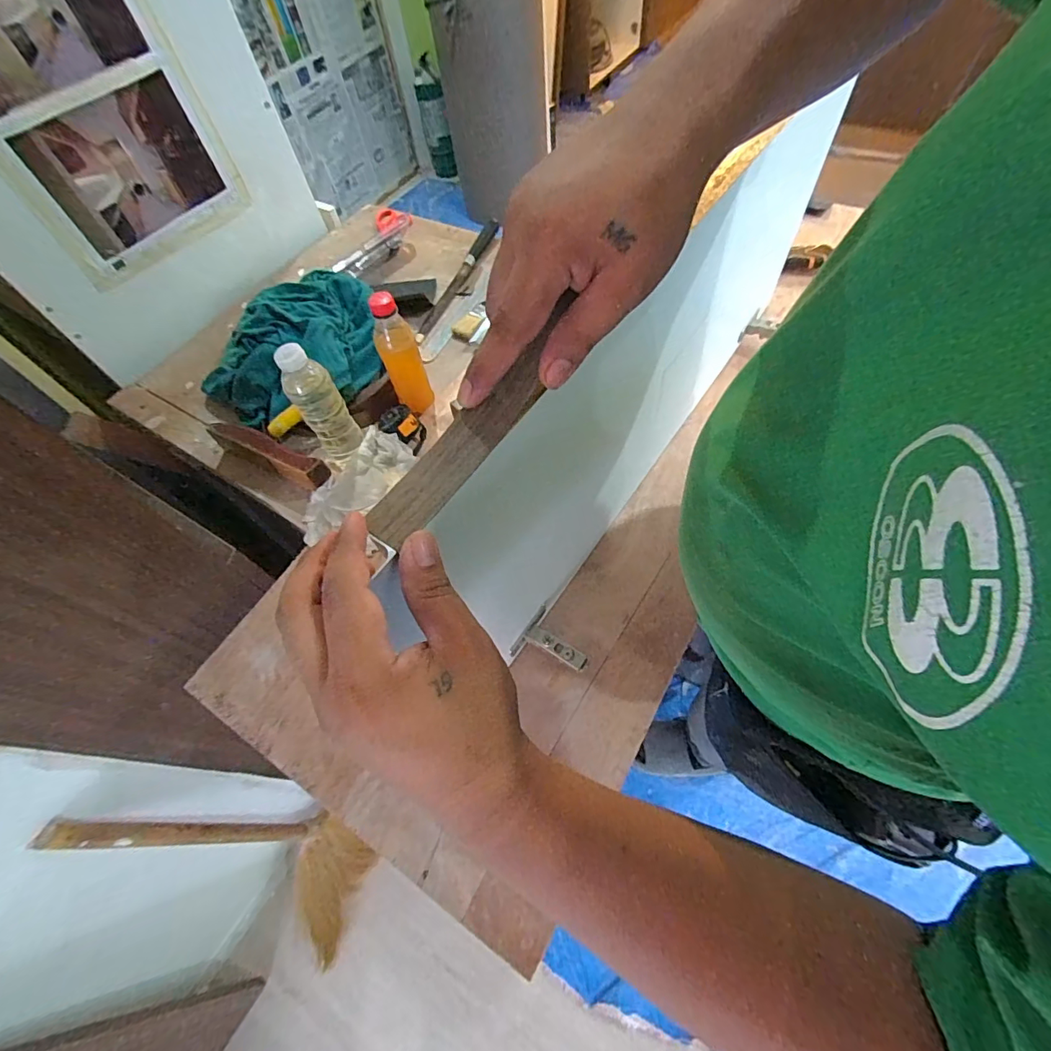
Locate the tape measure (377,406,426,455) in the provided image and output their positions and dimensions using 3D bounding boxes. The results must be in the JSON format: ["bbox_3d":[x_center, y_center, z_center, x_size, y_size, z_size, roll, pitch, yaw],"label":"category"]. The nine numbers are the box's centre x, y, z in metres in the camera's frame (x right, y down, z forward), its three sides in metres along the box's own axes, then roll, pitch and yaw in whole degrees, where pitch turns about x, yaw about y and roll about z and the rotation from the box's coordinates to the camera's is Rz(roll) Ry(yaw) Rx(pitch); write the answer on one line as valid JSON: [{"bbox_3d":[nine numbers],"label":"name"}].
[{"bbox_3d":[-0.174,-0.137,0.683,0.051,0.034,0.076,-32,62,-13],"label":"tape measure"}]

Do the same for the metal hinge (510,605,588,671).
[{"bbox_3d":[0.029,0.120,0.486,0.071,0.014,0.056,25,65,29],"label":"metal hinge"}]

